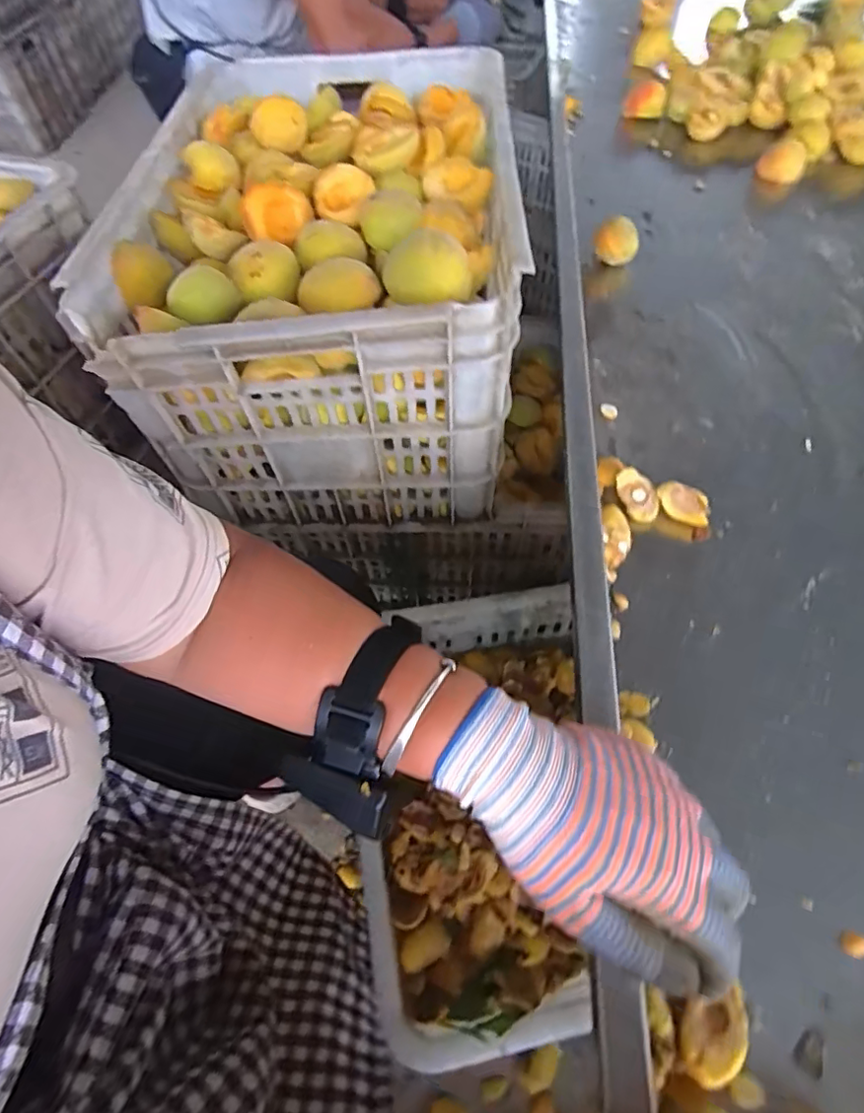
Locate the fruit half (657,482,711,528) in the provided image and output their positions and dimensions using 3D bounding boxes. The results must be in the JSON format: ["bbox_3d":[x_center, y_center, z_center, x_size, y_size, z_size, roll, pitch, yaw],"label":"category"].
[{"bbox_3d":[0.209,-0.043,0.464,0.043,0.020,0.029,19,61,15],"label":"fruit half"}]

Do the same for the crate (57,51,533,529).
[{"bbox_3d":[-0.096,-0.300,0.624,0.336,0.261,0.518,-1,58,3],"label":"crate"}]

